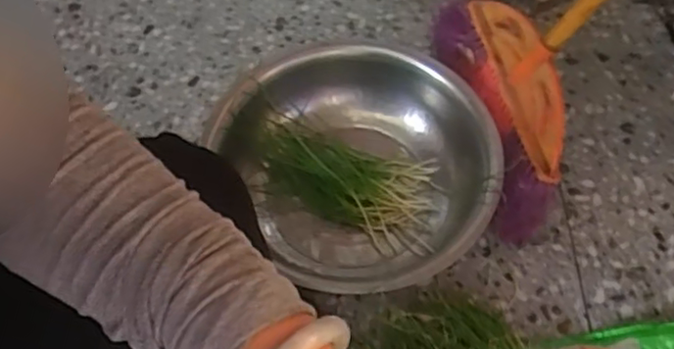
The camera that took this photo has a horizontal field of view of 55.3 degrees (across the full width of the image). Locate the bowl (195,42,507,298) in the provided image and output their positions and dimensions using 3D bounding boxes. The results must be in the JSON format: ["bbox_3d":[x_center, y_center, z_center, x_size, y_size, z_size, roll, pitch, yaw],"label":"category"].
[{"bbox_3d":[0.028,-0.014,0.795,0.335,0.119,0.282,31,65,17],"label":"bowl"}]

